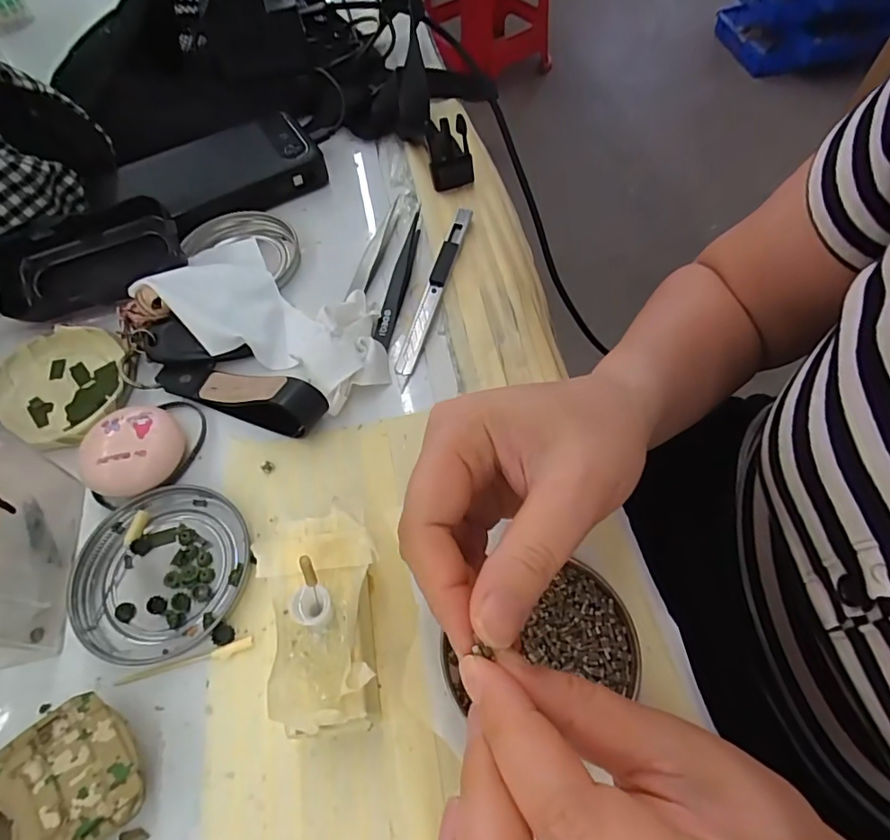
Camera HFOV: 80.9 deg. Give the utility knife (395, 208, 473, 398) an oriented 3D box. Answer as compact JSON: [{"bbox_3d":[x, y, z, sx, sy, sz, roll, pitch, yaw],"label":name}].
[{"bbox_3d":[-0.007,-0.080,0.319,0.011,0.011,0.132,15,63,11],"label":"utility knife"}]

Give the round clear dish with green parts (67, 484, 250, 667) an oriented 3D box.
[{"bbox_3d":[-0.132,0.070,0.243,0.075,0.008,0.077,-1,61,2],"label":"round clear dish with green parts"}]

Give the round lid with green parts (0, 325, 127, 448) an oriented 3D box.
[{"bbox_3d":[-0.218,-0.021,0.298,0.080,0.012,0.072,31,67,18],"label":"round lid with green parts"}]

